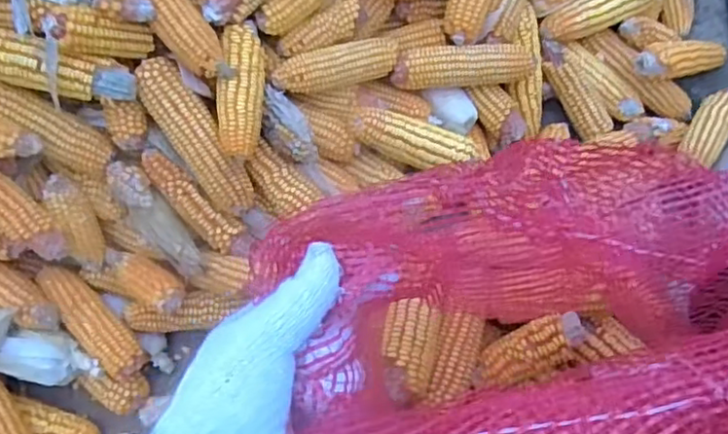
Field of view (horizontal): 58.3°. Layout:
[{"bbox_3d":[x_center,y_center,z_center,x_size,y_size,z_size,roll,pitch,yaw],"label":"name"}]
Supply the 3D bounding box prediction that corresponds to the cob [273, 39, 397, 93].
[{"bbox_3d":[-0.029,-0.165,0.717,0.140,0.042,0.042,-18,74,-6],"label":"cob"}]

